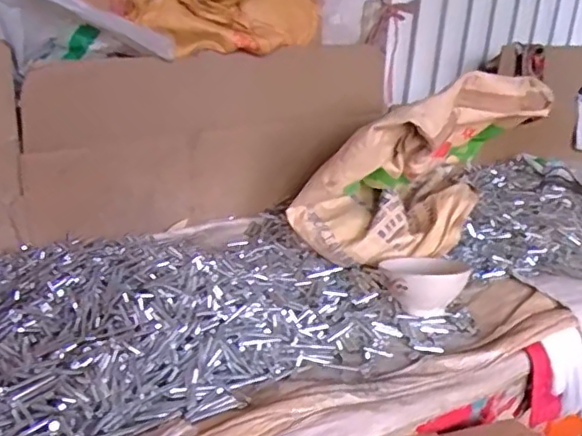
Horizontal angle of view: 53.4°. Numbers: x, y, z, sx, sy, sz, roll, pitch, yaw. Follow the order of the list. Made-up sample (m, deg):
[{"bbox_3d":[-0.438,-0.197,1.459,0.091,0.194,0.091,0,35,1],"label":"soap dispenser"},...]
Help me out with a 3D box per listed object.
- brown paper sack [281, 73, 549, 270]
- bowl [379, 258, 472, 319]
[{"bbox_3d":[0.244,-0.093,1.081,0.436,0.314,0.211,-10,24,-33],"label":"brown paper sack"},{"bbox_3d":[0.214,0.113,0.948,0.137,0.088,0.099,11,21,19],"label":"bowl"}]

